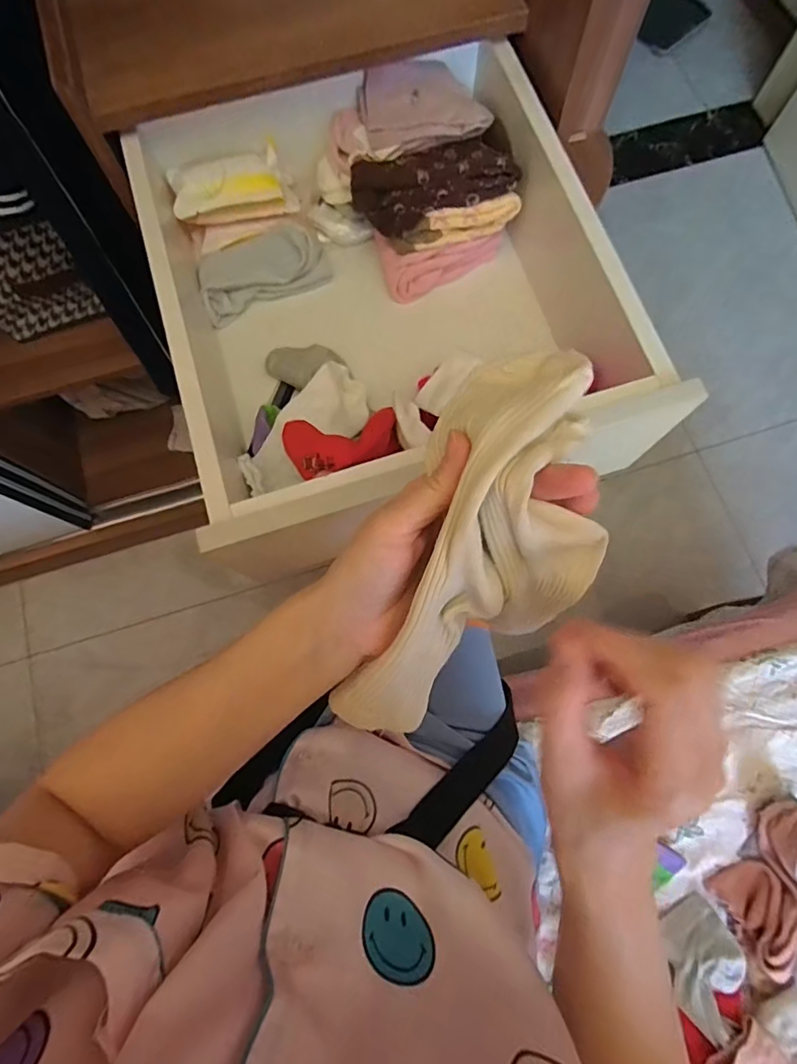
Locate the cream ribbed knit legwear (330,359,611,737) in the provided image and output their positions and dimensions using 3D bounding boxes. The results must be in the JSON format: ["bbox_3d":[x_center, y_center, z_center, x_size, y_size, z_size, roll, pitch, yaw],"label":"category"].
[{"bbox_3d":[0.044,0.028,0.264,0.099,0.068,0.232,23,107,6],"label":"cream ribbed knit legwear"}]

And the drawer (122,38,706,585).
[{"bbox_3d":[-0.019,-0.242,0.512,0.405,0.167,0.483,-15,76,-3],"label":"drawer"}]

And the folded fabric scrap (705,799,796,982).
[{"bbox_3d":[0.355,0.330,0.482,0.073,0.055,0.151,17,90,5],"label":"folded fabric scrap"}]

